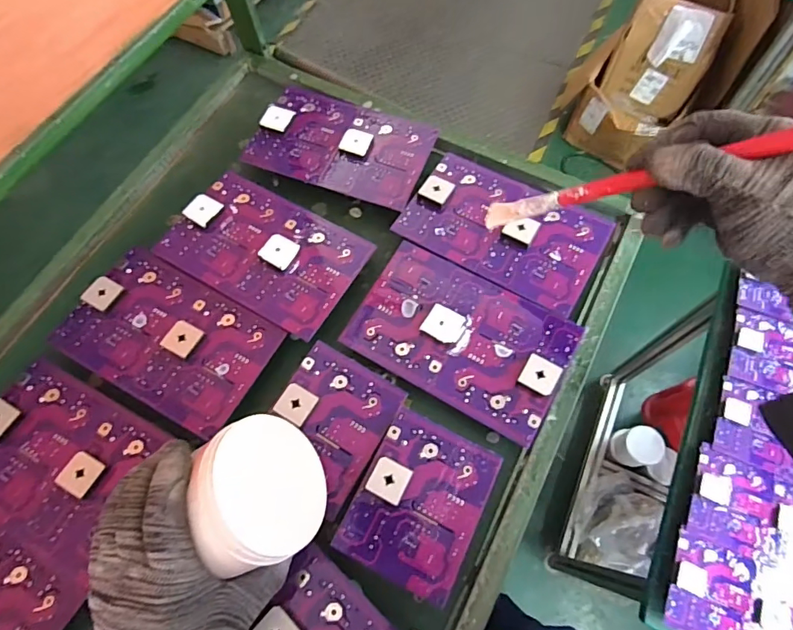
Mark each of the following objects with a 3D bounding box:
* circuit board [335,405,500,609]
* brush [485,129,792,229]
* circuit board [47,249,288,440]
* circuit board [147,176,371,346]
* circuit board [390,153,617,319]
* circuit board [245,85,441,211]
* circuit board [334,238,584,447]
[{"bbox_3d":[0.021,0.155,0.392,0.100,0.019,0.124,23,70,12],"label":"circuit board"},{"bbox_3d":[0.184,-0.099,0.328,0.285,0.017,0.019,-6,59,45],"label":"brush"},{"bbox_3d":[-0.220,0.022,0.455,0.190,0.023,0.125,27,71,14],"label":"circuit board"},{"bbox_3d":[-0.137,-0.070,0.494,0.194,0.020,0.124,28,71,14],"label":"circuit board"},{"bbox_3d":[0.115,-0.097,0.498,0.200,0.016,0.139,27,67,13],"label":"circuit board"},{"bbox_3d":[-0.061,-0.200,0.545,0.196,0.015,0.127,20,68,7],"label":"circuit board"},{"bbox_3d":[0.062,0.018,0.449,0.198,0.016,0.126,28,71,14],"label":"circuit board"}]

